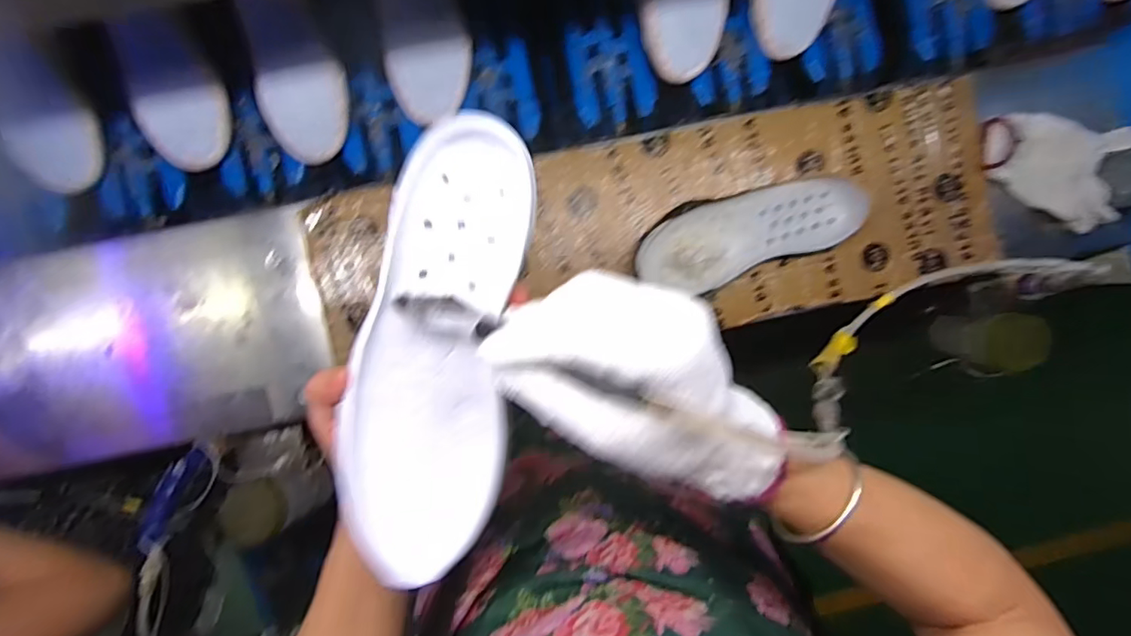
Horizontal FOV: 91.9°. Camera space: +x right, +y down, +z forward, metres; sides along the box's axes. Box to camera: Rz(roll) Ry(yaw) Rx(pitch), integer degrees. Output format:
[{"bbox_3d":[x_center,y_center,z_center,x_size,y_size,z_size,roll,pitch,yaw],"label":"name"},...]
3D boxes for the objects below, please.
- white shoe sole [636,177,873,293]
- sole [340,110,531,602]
[{"bbox_3d":[0.198,-0.092,0.595,0.248,0.035,0.089,-20,95,-5],"label":"white shoe sole"},{"bbox_3d":[-0.071,0.014,0.311,0.084,0.044,0.248,8,89,-1],"label":"sole"}]

